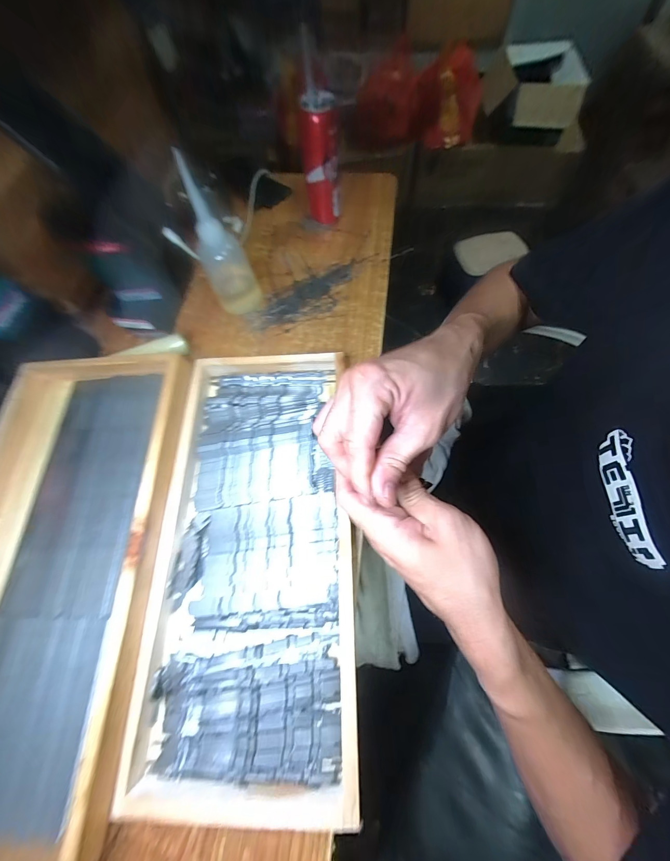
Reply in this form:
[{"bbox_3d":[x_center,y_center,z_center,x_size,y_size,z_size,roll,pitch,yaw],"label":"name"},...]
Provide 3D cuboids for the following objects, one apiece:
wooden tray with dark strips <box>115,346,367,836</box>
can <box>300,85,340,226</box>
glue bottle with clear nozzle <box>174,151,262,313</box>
[{"bbox_3d":[-0.084,0.106,0.319,0.204,0.049,0.421,0,66,-3],"label":"wooden tray with dark strips"},{"bbox_3d":[-0.022,-0.398,0.456,0.052,0.146,0.066,-5,66,-5],"label":"can"},{"bbox_3d":[-0.142,-0.237,0.378,0.064,0.168,0.041,-19,68,-11],"label":"glue bottle with clear nozzle"}]

